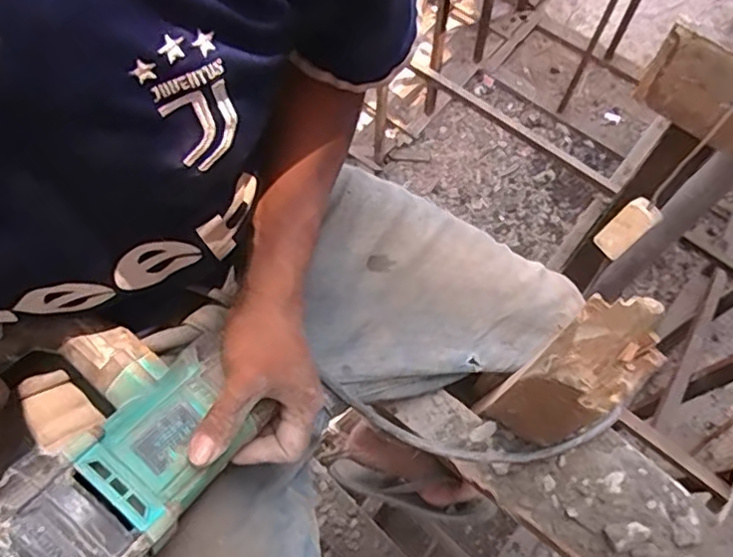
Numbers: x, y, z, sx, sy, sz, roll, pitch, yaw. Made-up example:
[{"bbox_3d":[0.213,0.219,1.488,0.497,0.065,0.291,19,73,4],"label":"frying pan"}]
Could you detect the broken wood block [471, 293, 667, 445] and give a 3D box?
[{"bbox_3d":[0.145,0.077,0.457,0.067,0.251,0.047,31,72,12],"label":"broken wood block"}]

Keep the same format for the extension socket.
[{"bbox_3d":[0.449,-0.086,1.060,0.028,0.121,0.057,-19,66,-36],"label":"extension socket"}]

